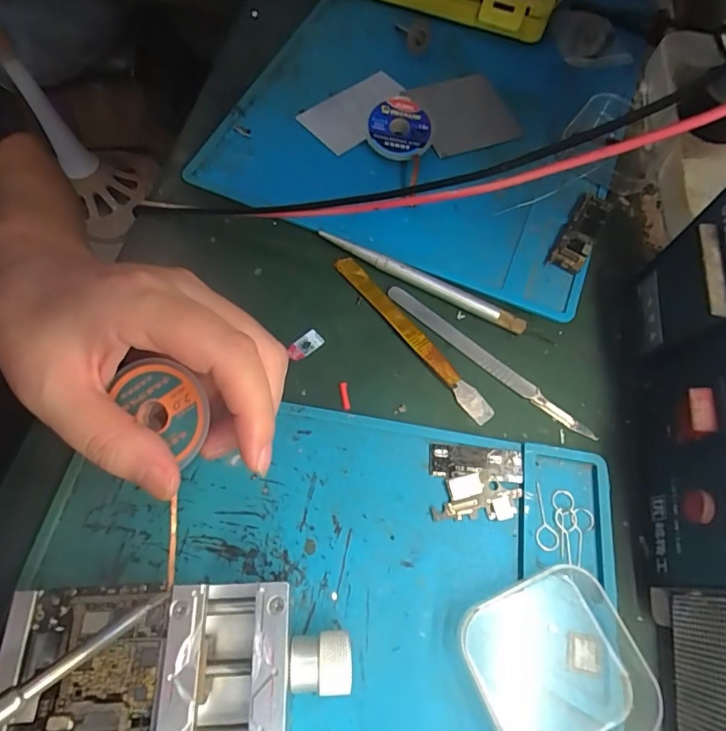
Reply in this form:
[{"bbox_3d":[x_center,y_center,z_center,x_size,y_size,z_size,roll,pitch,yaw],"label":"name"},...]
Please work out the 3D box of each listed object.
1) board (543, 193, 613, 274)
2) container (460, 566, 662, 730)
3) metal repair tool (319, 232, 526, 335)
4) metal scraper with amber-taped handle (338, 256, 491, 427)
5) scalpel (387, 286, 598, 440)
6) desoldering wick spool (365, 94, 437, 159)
[{"bbox_3d":[0.132,-0.081,0.282,0.020,0.006,0.060,29,67,11],"label":"board"},{"bbox_3d":[0.078,0.119,0.182,0.065,0.018,0.064,-23,68,-13],"label":"container"},{"bbox_3d":[0.032,-0.048,0.264,0.125,0.008,0.008,28,67,10],"label":"metal repair tool"},{"bbox_3d":[0.025,-0.017,0.251,0.012,0.004,0.119,-36,72,-17],"label":"metal scraper with amber-taped handle"},{"bbox_3d":[0.065,-0.003,0.248,0.128,0.004,0.010,38,69,14],"label":"scalpel"},{"bbox_3d":[0.025,-0.151,0.300,0.040,0.018,0.040,1,65,-2],"label":"desoldering wick spool"}]

